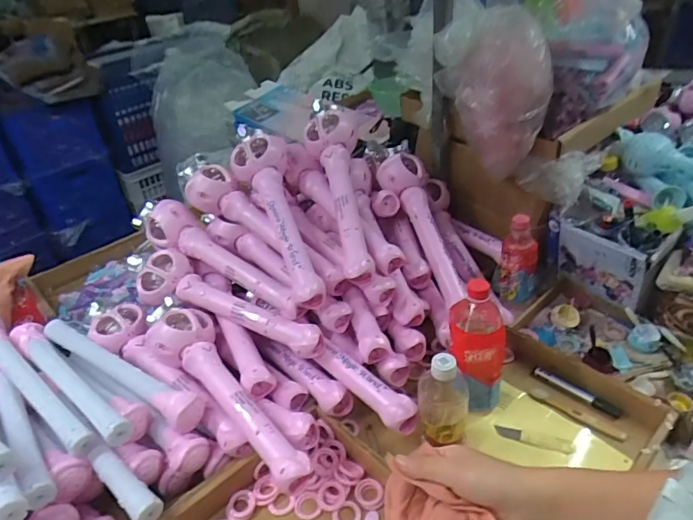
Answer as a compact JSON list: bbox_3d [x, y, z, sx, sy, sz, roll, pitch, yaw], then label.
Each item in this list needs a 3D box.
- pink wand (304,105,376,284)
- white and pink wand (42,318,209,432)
[{"bbox_3d":[-0.013,-0.112,0.845,0.081,0.079,0.336,-9,61,-5],"label":"pink wand"},{"bbox_3d":[-0.328,0.157,0.719,0.301,0.054,0.051,18,42,28],"label":"white and pink wand"}]

